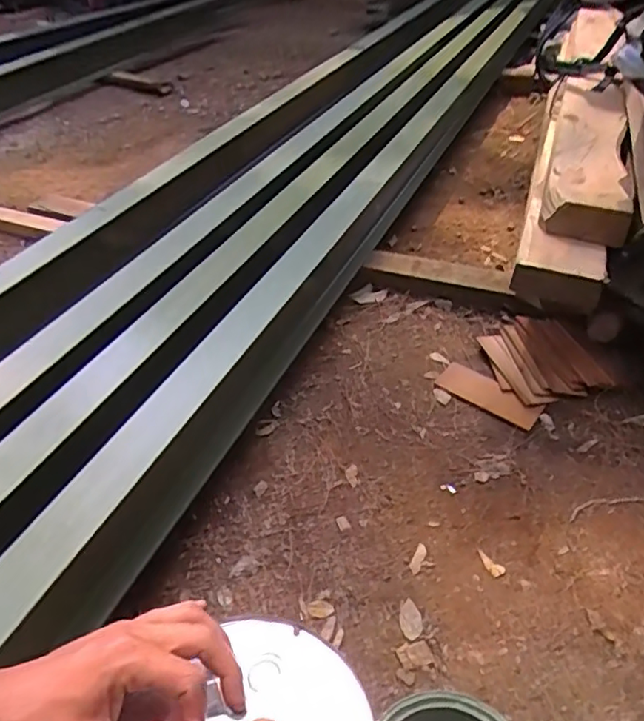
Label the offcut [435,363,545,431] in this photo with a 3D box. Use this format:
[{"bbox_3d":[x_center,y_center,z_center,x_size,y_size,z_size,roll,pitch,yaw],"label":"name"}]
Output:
[{"bbox_3d":[0.332,0.064,1.180,0.206,0.012,0.078,31,50,29],"label":"offcut"}]

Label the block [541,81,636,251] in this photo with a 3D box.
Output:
[{"bbox_3d":[0.614,-0.500,1.373,0.158,0.077,0.808,14,44,14],"label":"block"}]

